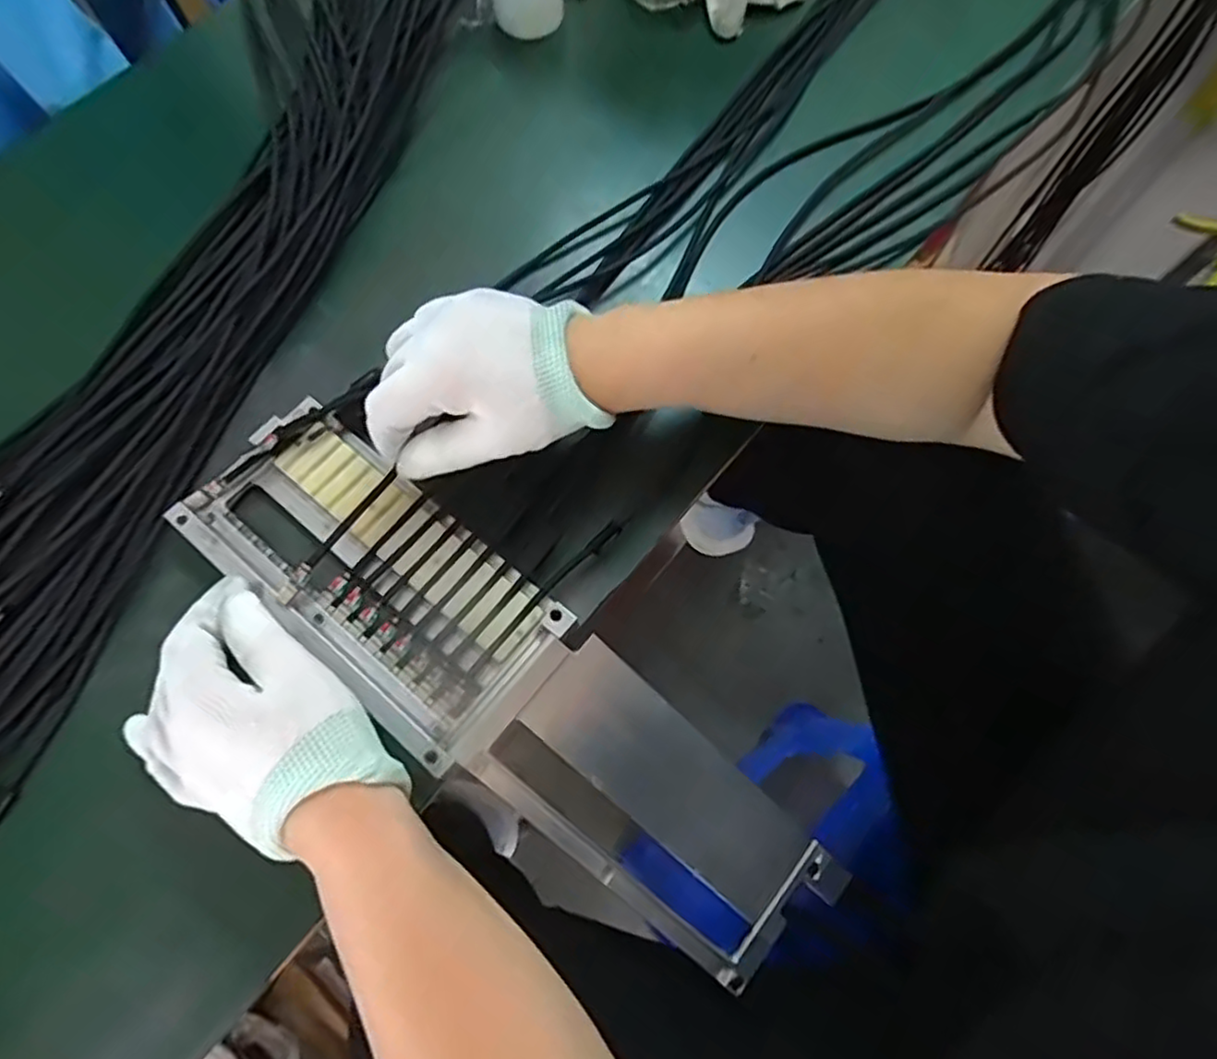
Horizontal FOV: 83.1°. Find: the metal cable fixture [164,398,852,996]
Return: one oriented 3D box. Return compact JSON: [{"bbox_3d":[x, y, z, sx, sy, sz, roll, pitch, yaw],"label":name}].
[{"bbox_3d":[-0.050,0.081,0.354,0.382,0.045,0.096,39,75,2],"label":"metal cable fixture"}]

